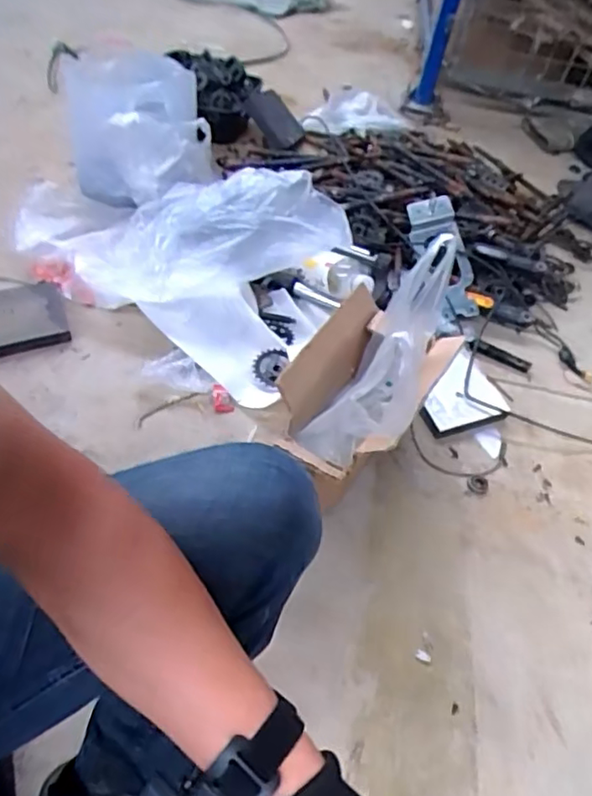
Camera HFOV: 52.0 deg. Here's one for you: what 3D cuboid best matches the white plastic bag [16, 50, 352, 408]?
[{"bbox_3d":[-0.238,-0.390,1.239,0.707,0.275,0.501,31,51,17],"label":"white plastic bag"}]

